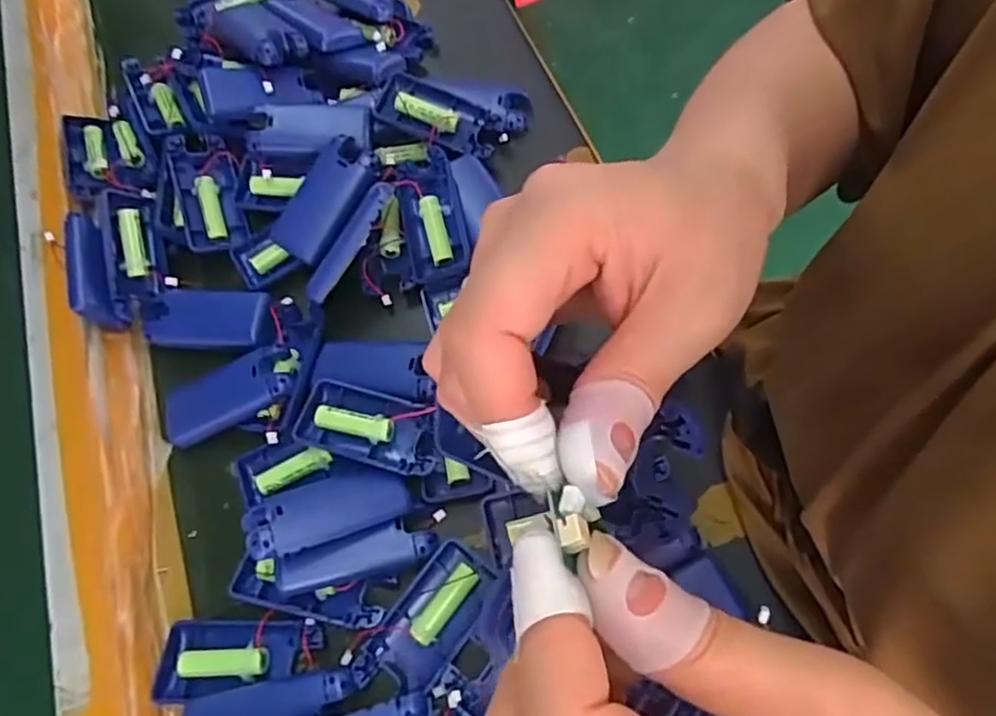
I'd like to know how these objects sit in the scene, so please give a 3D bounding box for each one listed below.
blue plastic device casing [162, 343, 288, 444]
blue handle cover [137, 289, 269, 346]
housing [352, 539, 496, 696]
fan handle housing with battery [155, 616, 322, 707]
[{"bbox_3d":[-0.188,0.025,0.461,0.102,0.009,0.047,-22,67,16],"label":"blue plastic device casing"},{"bbox_3d":[-0.213,-0.030,0.489,0.100,0.021,0.043,3,67,3],"label":"blue handle cover"},{"bbox_3d":[-0.039,0.154,0.394,0.045,0.018,0.090,33,72,14],"label":"housing"},{"bbox_3d":[-0.151,0.175,0.399,0.096,0.020,0.042,-5,67,0],"label":"fan handle housing with battery"}]

